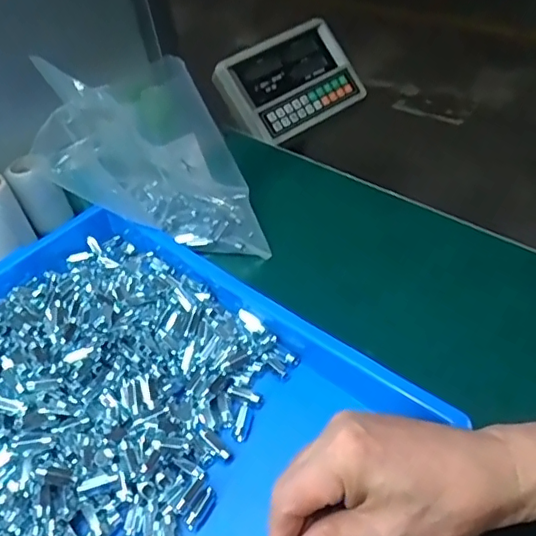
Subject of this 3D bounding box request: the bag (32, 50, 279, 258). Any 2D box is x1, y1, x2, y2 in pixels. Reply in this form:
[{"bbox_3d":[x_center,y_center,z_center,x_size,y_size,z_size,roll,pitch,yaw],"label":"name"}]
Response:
[{"bbox_3d":[-0.106,-0.102,0.549,0.200,0.174,0.073,1,46,12],"label":"bag"}]

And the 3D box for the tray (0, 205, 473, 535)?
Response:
[{"bbox_3d":[-0.121,0.102,0.430,0.420,0.051,0.297,30,57,34],"label":"tray"}]

